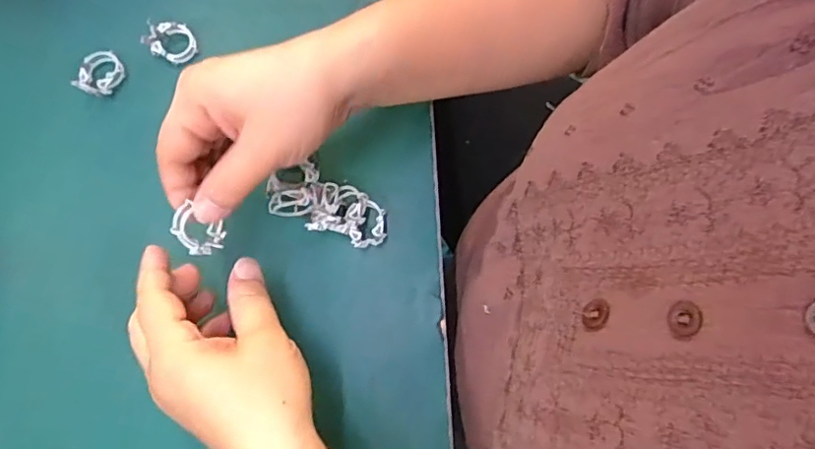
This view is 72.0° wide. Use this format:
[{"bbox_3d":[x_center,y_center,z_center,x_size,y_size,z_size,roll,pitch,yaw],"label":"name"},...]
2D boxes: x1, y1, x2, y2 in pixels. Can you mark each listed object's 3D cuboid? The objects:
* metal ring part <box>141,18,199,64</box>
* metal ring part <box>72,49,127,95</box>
[{"bbox_3d":[-0.159,-0.125,0.378,0.032,0.012,0.026,17,81,4],"label":"metal ring part"},{"bbox_3d":[-0.207,-0.102,0.376,0.030,0.010,0.030,-8,80,-1],"label":"metal ring part"}]

